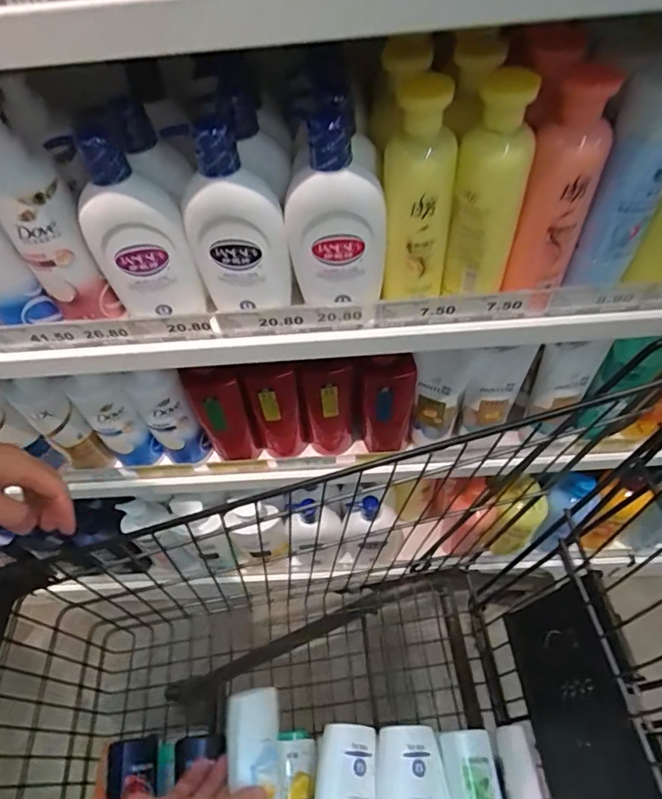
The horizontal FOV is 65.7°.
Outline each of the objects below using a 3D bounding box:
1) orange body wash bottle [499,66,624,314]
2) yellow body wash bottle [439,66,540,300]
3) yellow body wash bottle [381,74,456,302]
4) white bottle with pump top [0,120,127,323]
[{"bbox_3d":[0.203,-0.180,0.458,0.057,0.190,0.064,20,58,19],"label":"orange body wash bottle"},{"bbox_3d":[0.141,-0.180,0.459,0.066,0.188,0.052,12,56,14],"label":"yellow body wash bottle"},{"bbox_3d":[0.078,-0.176,0.460,0.068,0.187,0.047,1,54,7],"label":"yellow body wash bottle"},{"bbox_3d":[-0.267,-0.160,0.480,0.074,0.194,0.053,-4,53,2],"label":"white bottle with pump top"}]

